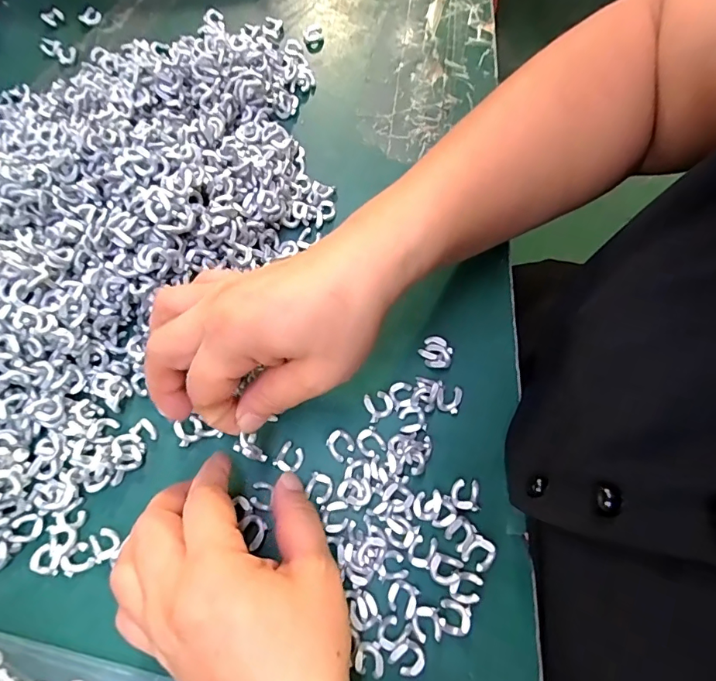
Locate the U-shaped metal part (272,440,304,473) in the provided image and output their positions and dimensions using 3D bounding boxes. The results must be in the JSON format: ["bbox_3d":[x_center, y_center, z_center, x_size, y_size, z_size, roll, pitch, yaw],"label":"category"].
[{"bbox_3d":[-0.037,0.065,0.261,0.014,0.004,0.015,23,73,10],"label":"U-shaped metal part"}]

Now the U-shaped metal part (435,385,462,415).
[{"bbox_3d":[0.052,0.033,0.268,0.014,0.005,0.016,18,72,8],"label":"U-shaped metal part"}]

